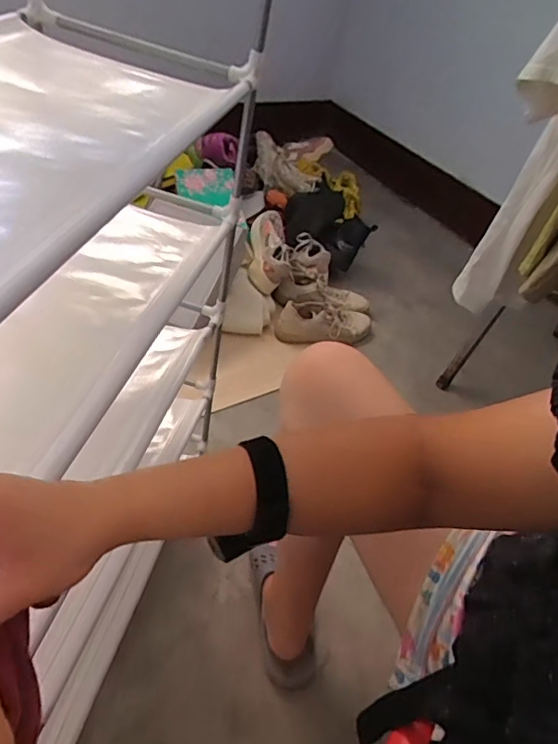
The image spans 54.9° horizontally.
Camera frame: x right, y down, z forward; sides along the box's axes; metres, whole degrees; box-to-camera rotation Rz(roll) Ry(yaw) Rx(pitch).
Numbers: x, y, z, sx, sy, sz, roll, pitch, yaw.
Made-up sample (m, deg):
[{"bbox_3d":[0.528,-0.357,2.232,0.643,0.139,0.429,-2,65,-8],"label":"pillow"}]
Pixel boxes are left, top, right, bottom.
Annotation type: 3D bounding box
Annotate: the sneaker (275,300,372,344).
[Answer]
[{"bbox_3d":[0.124,-0.129,1.425,0.280,0.083,0.107,-2,38,-28],"label":"sneaker"}]

